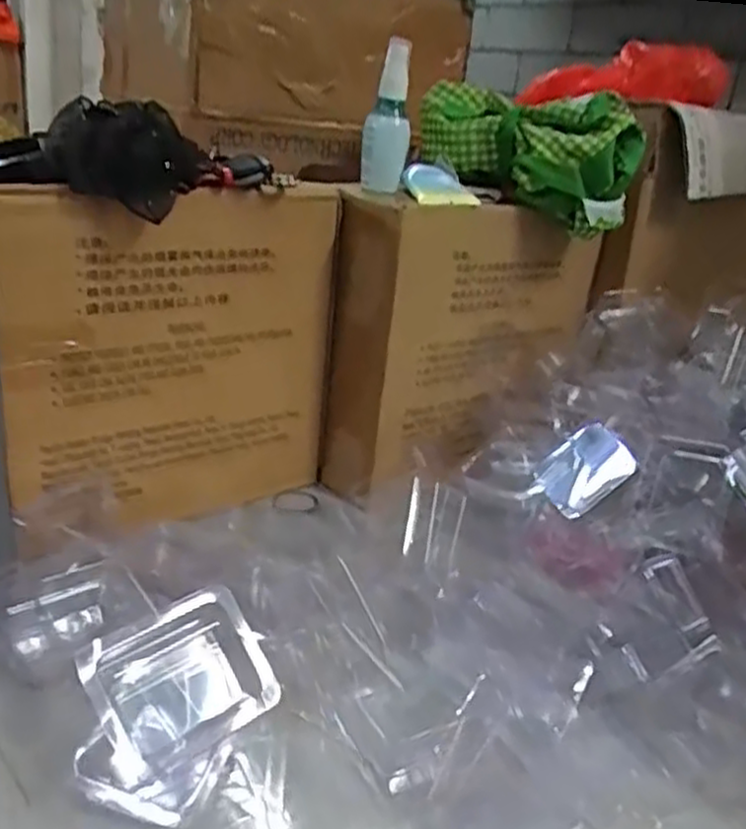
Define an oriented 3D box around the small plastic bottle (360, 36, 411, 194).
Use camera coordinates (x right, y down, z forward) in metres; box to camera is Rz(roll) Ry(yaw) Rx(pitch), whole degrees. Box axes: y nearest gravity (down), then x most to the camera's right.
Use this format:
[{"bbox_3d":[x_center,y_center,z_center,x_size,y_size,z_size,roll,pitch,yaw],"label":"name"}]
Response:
[{"bbox_3d":[0.013,-0.244,0.639,0.034,0.115,0.036,9,21,5],"label":"small plastic bottle"}]

